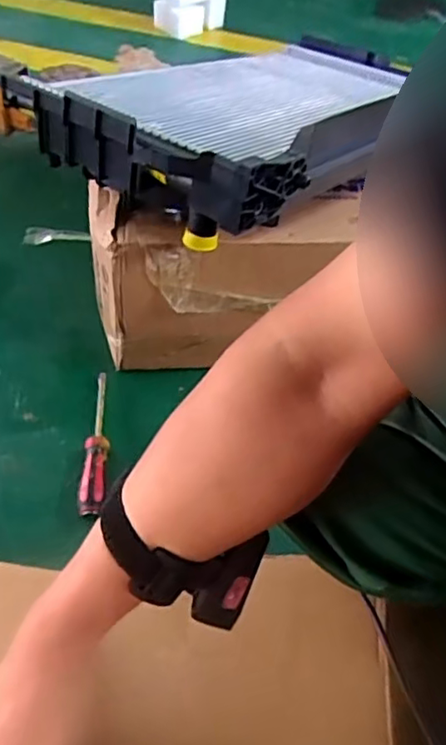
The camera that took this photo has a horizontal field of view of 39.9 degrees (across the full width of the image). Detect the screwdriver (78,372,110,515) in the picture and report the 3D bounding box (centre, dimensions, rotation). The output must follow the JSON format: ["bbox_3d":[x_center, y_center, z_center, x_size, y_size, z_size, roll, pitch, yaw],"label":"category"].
[{"bbox_3d":[-0.154,0.082,0.760,0.029,0.036,0.215,1,48,-6],"label":"screwdriver"}]

